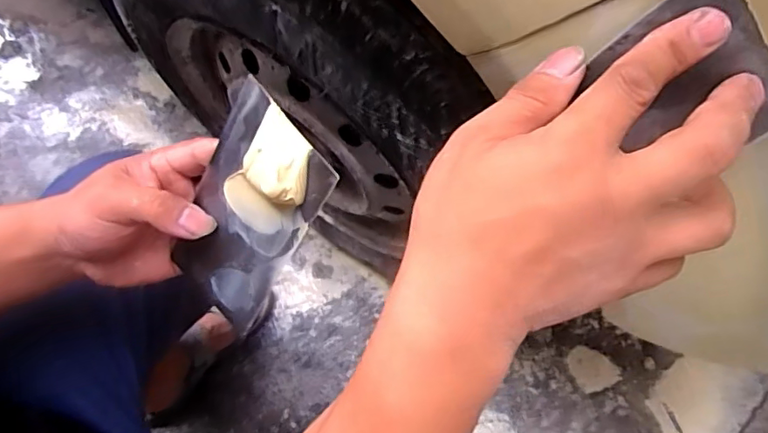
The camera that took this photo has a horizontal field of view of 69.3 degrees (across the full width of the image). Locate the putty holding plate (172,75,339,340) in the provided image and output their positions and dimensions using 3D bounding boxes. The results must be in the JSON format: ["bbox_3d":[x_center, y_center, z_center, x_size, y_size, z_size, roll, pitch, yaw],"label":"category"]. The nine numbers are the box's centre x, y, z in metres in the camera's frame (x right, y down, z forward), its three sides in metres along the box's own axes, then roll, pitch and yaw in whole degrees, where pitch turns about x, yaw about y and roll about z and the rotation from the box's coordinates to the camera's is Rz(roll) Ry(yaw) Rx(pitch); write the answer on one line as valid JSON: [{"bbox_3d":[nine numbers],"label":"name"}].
[{"bbox_3d":[-0.082,0.001,0.314,0.074,0.133,0.014,40,29,15],"label":"putty holding plate"}]

